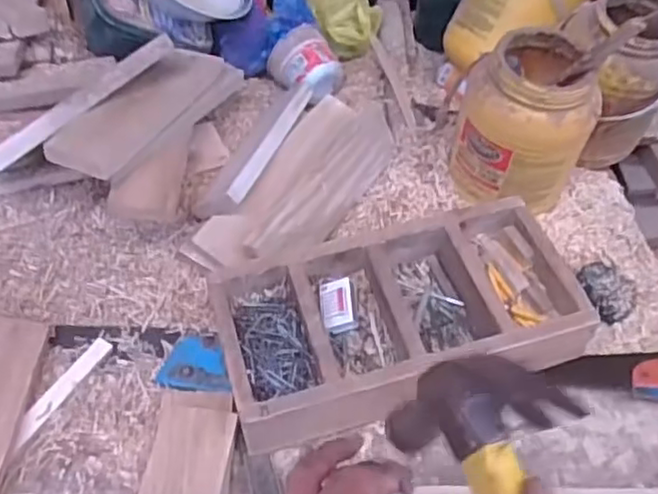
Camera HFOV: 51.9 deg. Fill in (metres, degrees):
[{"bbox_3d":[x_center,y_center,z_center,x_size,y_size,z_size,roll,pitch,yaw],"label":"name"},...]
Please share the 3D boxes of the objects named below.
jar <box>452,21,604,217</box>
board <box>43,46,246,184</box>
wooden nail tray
[{"bbox_3d":[0.247,-0.152,0.835,0.136,0.197,0.135,1,48,-1],"label":"jar"},{"bbox_3d":[-0.207,-0.166,0.805,0.084,0.015,0.286,42,45,-7],"label":"board"},{"bbox_3d":[0.074,0.081,0.721,0.367,0.092,0.200,-14,50,-13],"label":"wooden nail tray"}]

